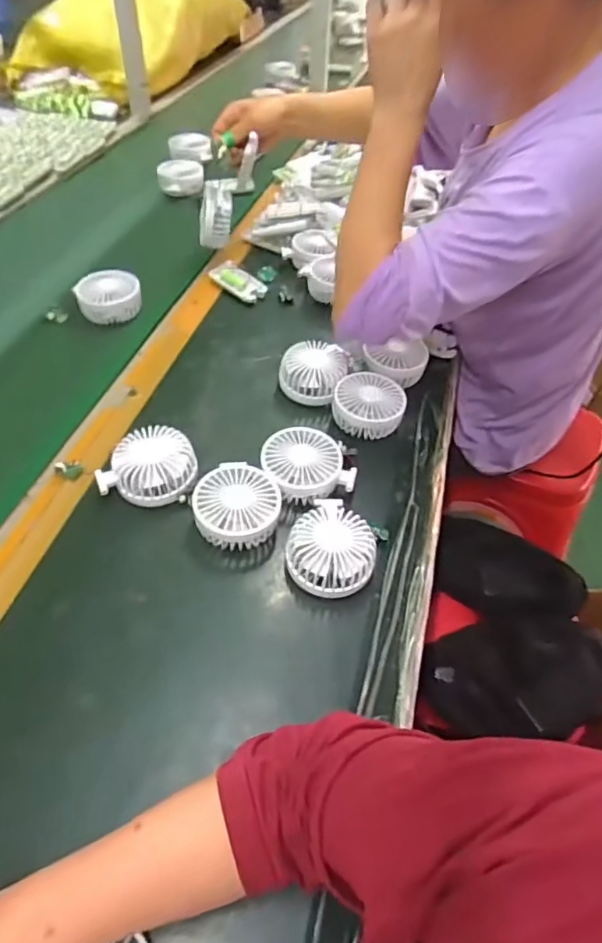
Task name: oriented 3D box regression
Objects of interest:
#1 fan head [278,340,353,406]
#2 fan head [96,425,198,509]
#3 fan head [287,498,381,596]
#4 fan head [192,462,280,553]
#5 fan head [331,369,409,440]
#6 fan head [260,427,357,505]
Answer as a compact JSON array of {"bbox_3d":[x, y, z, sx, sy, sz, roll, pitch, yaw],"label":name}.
[{"bbox_3d":[0.017,-0.132,0.714,0.087,0.043,0.087,2,50,-2],"label":"fan head"},{"bbox_3d":[-0.165,-0.006,0.592,0.103,0.041,0.081,-5,51,-8],"label":"fan head"},{"bbox_3d":[0.032,0.077,0.544,0.087,0.046,0.092,2,50,-2],"label":"fan head"},{"bbox_3d":[-0.066,0.039,0.575,0.085,0.046,0.097,7,50,2],"label":"fan head"},{"bbox_3d":[0.084,-0.082,0.681,0.090,0.039,0.081,7,50,2],"label":"fan head"},{"bbox_3d":[0.005,-0.006,0.613,0.091,0.037,0.088,2,50,-2],"label":"fan head"}]

